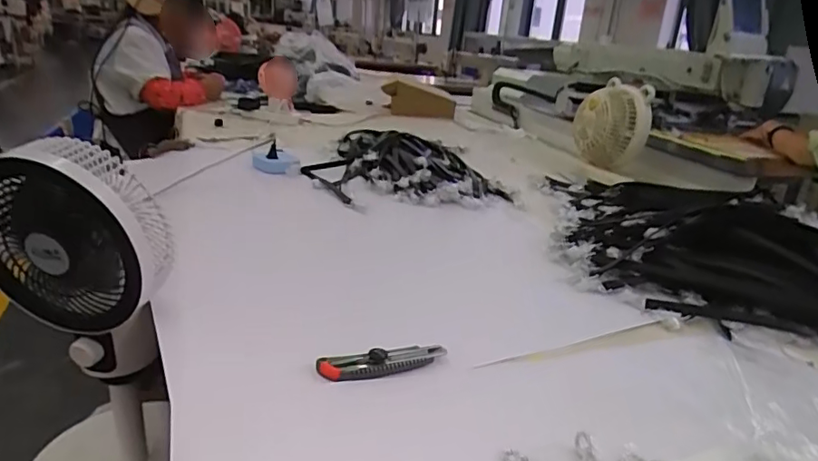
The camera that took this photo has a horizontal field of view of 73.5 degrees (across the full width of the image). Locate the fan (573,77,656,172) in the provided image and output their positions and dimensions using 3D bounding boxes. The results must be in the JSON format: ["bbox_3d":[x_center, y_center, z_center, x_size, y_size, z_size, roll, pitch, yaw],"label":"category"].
[{"bbox_3d":[0.546,-0.274,1.488,0.189,0.241,0.109,13,22,20],"label":"fan"}]

